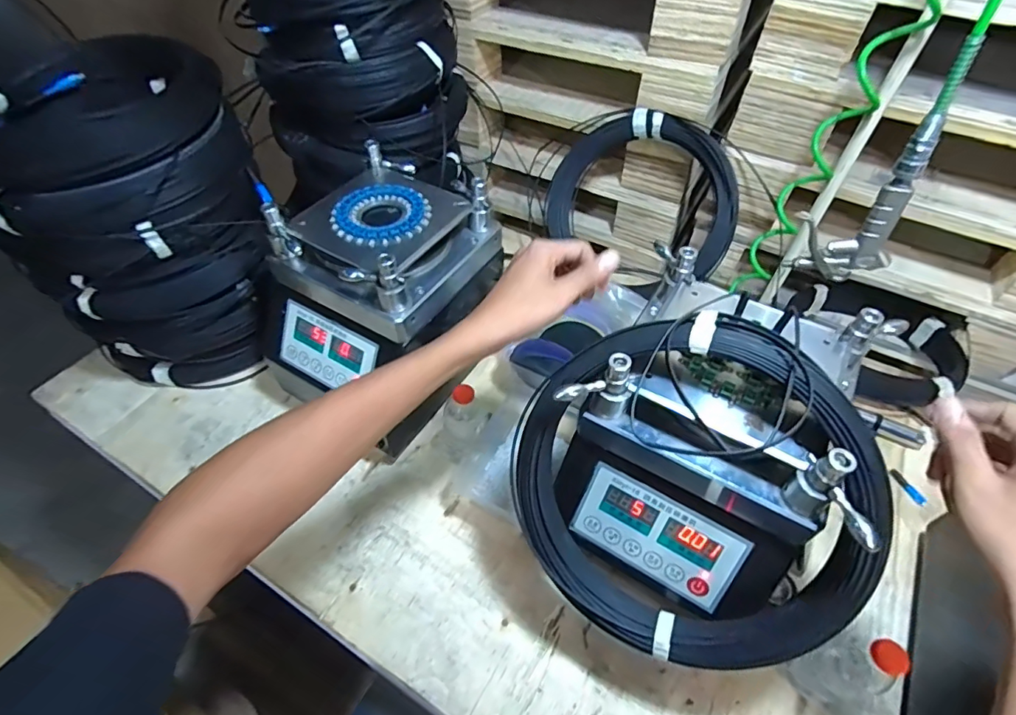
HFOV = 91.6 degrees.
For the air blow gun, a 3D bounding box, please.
[{"bbox_3d":[0.359,-0.151,0.494,0.089,0.164,0.032,7,52,6],"label":"air blow gun"}]

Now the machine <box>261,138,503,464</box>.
[{"bbox_3d":[-0.164,-0.074,0.689,0.210,0.278,0.280,27,56,21],"label":"machine"}]

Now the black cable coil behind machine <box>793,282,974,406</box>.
[{"bbox_3d":[0.597,-0.029,0.819,0.225,0.071,0.259,-31,57,-22],"label":"black cable coil behind machine"}]

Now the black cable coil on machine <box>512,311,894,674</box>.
[{"bbox_3d":[0.152,0.115,0.439,0.306,0.300,0.061,50,22,14],"label":"black cable coil on machine"}]

